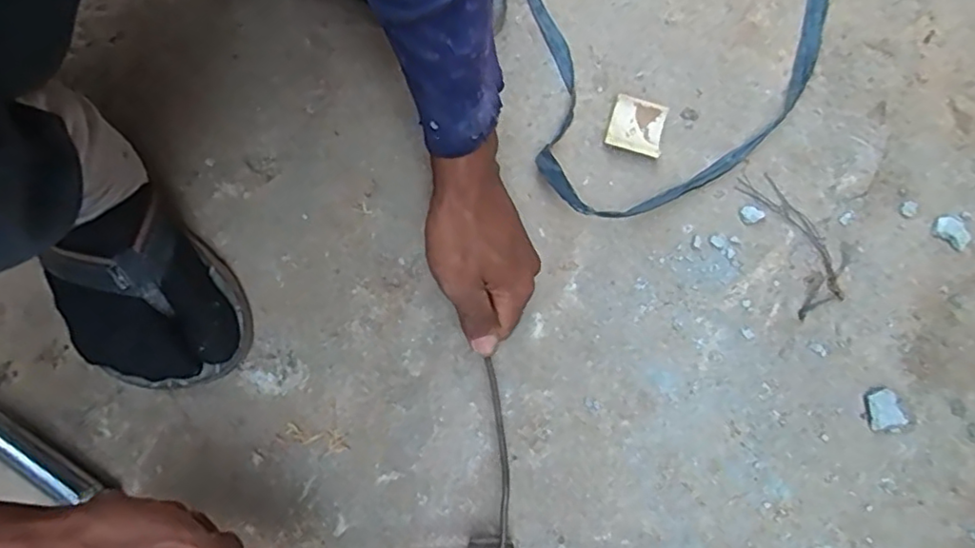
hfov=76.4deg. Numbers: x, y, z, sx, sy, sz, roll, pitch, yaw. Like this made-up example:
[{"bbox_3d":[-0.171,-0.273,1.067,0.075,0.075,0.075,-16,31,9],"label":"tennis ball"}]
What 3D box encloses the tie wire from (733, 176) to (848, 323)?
[{"bbox_3d":[0.250,-0.028,0.506,0.046,0.004,0.121,-20,76,-5],"label":"tie wire"}]

